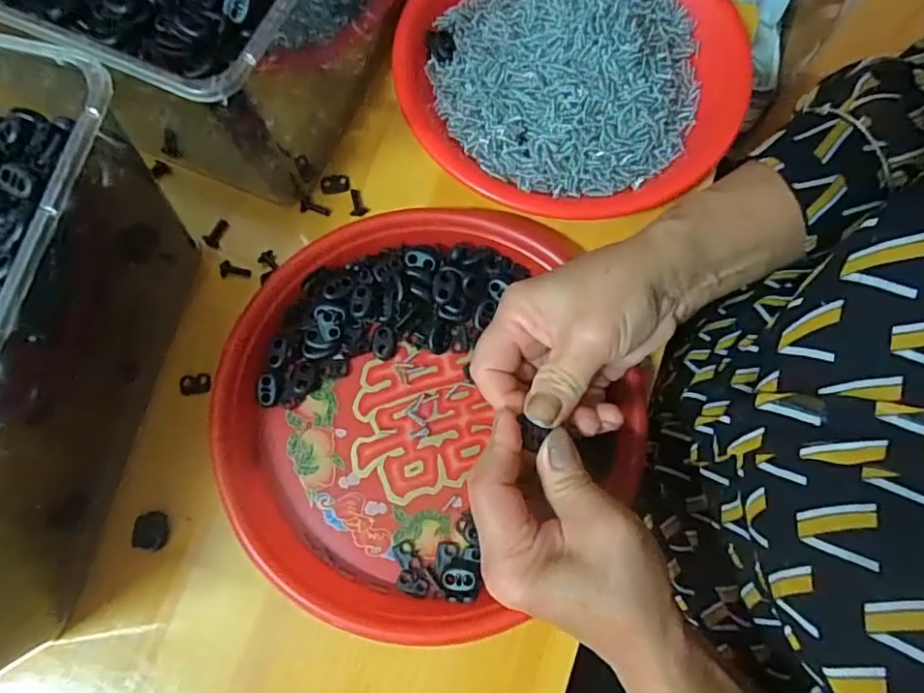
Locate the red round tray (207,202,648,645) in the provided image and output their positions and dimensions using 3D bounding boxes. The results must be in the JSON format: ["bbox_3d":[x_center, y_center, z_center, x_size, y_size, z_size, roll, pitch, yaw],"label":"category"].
[{"bbox_3d":[-0.024,0.033,0.333,0.230,0.027,0.225,0,76,1],"label":"red round tray"}]

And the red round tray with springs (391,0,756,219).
[{"bbox_3d":[0.072,-0.190,0.377,0.219,0.032,0.223,18,77,5],"label":"red round tray with springs"}]

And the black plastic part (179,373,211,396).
[{"bbox_3d":[-0.163,0.023,0.352,0.017,0.006,0.013,-11,76,-2],"label":"black plastic part"}]

